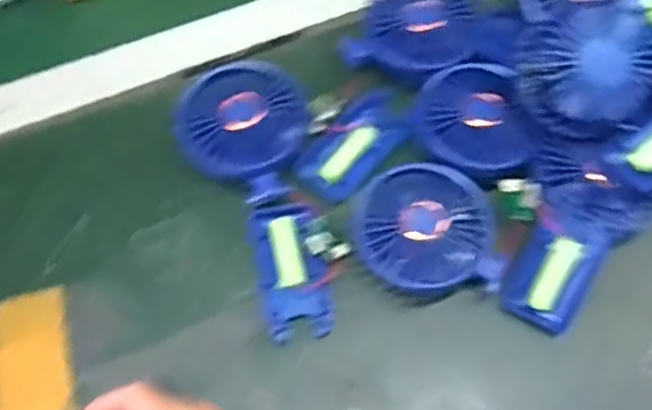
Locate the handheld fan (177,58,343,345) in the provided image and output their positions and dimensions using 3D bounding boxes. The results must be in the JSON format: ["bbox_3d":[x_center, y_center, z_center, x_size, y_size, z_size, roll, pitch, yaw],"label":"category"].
[{"bbox_3d":[-0.048,-0.006,0.480,0.089,0.040,0.200,-11,65,-6],"label":"handheld fan"}]

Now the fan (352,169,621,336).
[{"bbox_3d":[0.099,0.027,0.463,0.159,0.045,0.086,12,65,5],"label":"fan"}]

